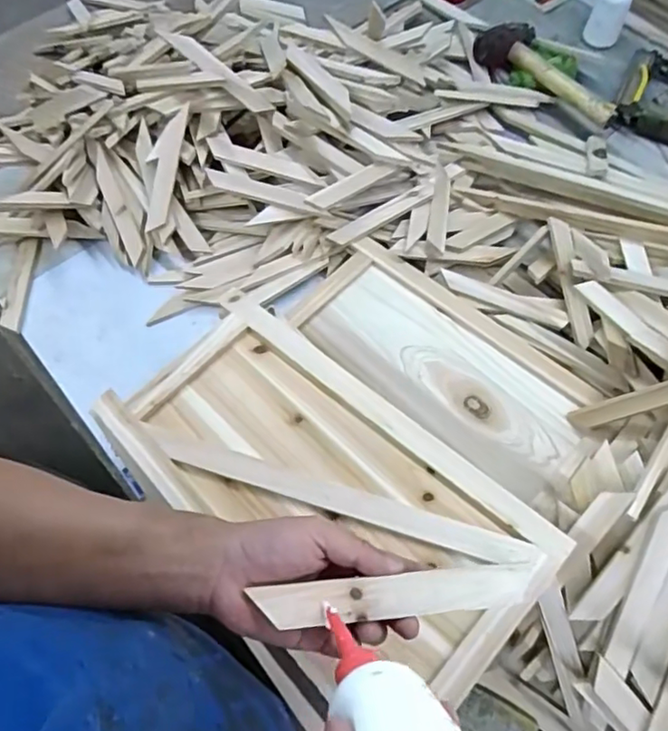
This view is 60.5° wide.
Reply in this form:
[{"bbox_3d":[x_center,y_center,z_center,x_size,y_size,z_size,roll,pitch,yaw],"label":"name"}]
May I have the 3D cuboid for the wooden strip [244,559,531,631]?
[{"bbox_3d":[0.043,0.156,0.388,0.182,0.011,0.027,-3,64,-6],"label":"wooden strip"}]

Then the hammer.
[{"bbox_3d":[0.367,-0.499,0.983,0.089,0.052,0.271,-42,70,-17],"label":"hammer"}]

